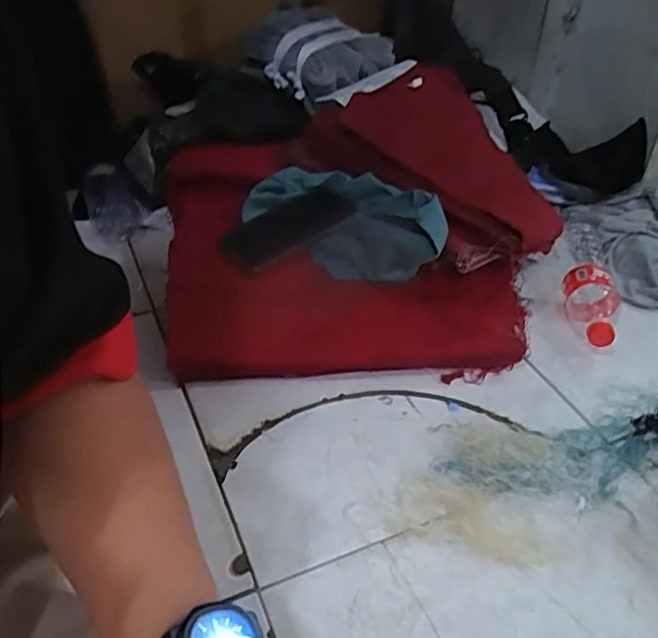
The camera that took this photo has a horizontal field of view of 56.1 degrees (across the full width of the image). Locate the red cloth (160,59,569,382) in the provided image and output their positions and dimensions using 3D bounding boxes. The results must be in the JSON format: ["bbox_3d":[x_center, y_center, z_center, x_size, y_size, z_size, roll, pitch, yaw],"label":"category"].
[{"bbox_3d":[0.029,-0.128,0.809,0.457,0.206,0.385,-5,40,-8],"label":"red cloth"}]

